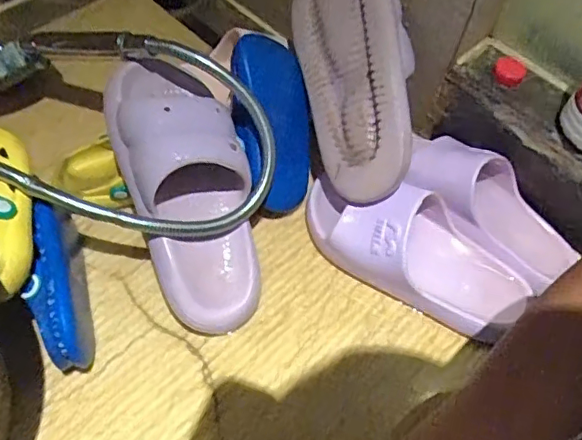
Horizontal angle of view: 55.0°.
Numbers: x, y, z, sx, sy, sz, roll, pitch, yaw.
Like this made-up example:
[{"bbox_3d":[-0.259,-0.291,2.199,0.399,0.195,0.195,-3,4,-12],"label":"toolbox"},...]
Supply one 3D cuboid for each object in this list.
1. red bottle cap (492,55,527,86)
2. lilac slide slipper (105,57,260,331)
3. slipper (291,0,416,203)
[{"bbox_3d":[0.223,-0.152,0.570,0.030,0.015,0.030,2,58,-4],"label":"red bottle cap"},{"bbox_3d":[-0.091,-0.030,0.509,0.105,0.073,0.260,-17,88,-14],"label":"lilac slide slipper"},{"bbox_3d":[0.072,-0.144,0.572,0.078,0.115,0.256,2,76,-52],"label":"slipper"}]

